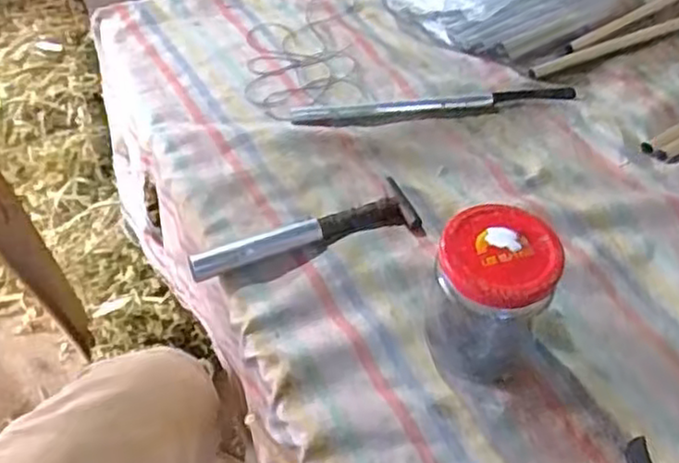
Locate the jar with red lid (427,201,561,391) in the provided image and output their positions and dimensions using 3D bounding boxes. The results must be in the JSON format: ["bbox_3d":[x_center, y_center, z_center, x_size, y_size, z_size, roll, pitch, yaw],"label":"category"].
[{"bbox_3d":[0.086,0.039,0.407,0.061,0.095,0.058,1,48,-1],"label":"jar with red lid"}]

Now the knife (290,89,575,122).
[{"bbox_3d":[0.081,-0.107,0.582,0.238,0.008,0.020,-5,48,-7],"label":"knife"}]

